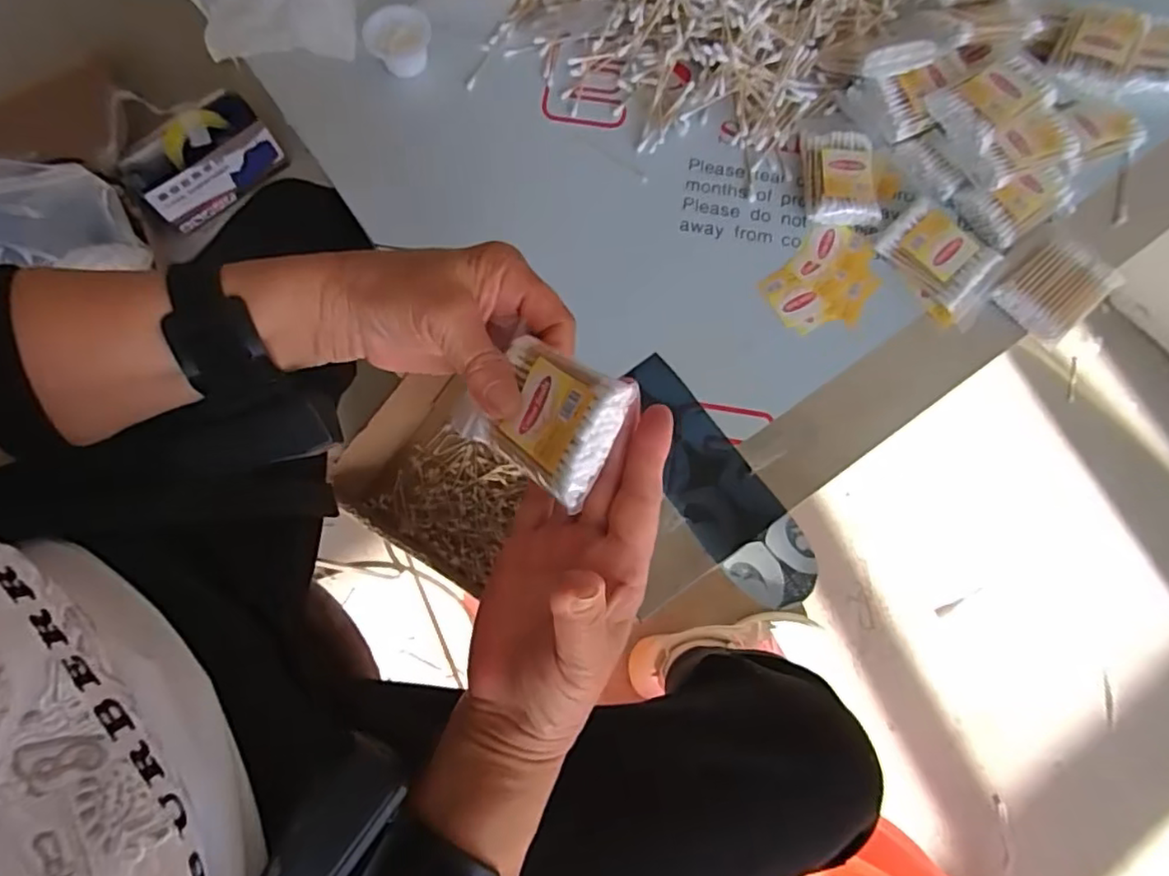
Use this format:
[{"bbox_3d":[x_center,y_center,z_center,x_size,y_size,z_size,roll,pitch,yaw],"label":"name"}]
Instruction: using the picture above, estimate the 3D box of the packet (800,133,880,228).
[{"bbox_3d":[0.197,-0.201,0.492,0.051,0.018,0.072,0,73,0],"label":"packet"}]

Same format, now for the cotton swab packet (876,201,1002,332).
[{"bbox_3d":[0.265,-0.131,0.474,0.084,0.020,0.059,43,78,12],"label":"cotton swab packet"}]

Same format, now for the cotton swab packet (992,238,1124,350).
[{"bbox_3d":[0.350,-0.111,0.469,0.078,0.015,0.057,-39,77,-11],"label":"cotton swab packet"}]

